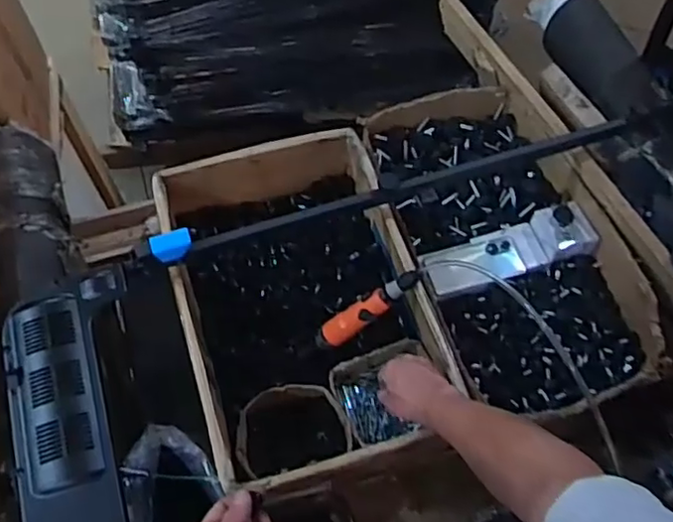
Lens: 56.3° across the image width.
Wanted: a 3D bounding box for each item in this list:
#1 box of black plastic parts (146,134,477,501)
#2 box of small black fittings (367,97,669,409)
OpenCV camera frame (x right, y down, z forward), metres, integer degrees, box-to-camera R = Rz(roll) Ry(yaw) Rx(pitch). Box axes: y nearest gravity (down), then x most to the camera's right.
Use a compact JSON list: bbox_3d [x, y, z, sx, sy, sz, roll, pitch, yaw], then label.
[{"bbox_3d":[-0.053,0.071,0.986,0.339,0.166,0.515,-15,64,-8],"label":"box of black plastic parts"},{"bbox_3d":[0.275,-0.041,1.051,0.297,0.134,0.603,-17,64,-9],"label":"box of small black fittings"}]

